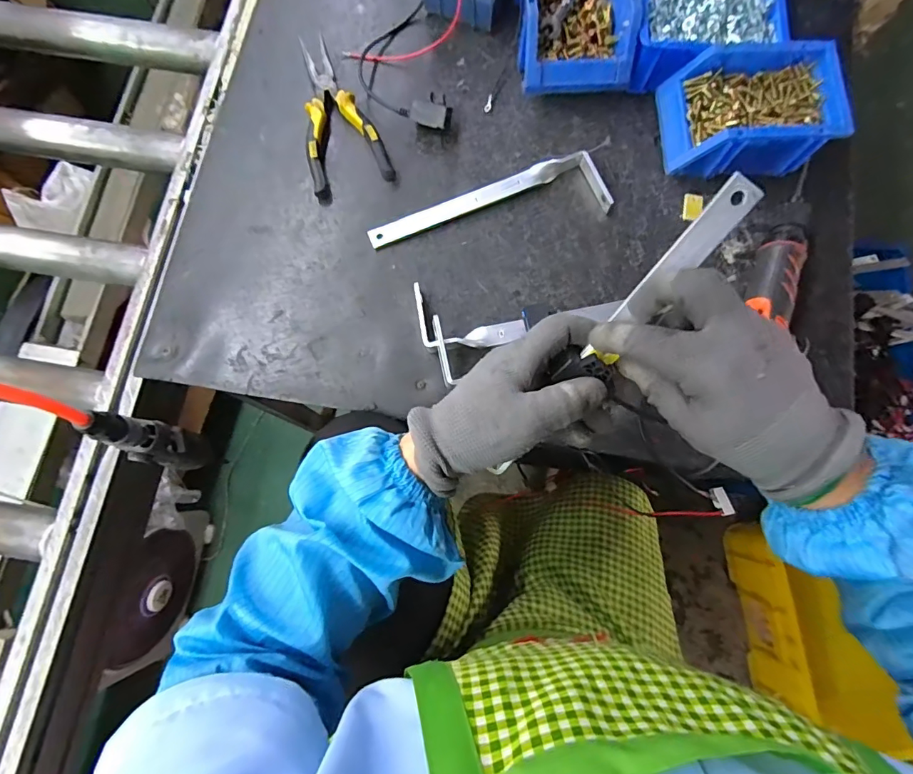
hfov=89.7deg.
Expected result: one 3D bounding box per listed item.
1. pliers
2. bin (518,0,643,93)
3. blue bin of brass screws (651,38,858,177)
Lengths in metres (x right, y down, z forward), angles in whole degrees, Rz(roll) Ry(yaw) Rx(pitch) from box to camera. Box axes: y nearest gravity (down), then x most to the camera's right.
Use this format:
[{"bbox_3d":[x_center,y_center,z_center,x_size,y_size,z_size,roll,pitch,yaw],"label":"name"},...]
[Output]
[{"bbox_3d":[-0.132,-0.301,0.501,0.085,0.019,0.180,-16,79,-2],"label":"pliers"},{"bbox_3d":[0.123,-0.411,0.494,0.113,0.081,0.180,-3,79,0],"label":"bin"},{"bbox_3d":[0.291,-0.272,0.466,0.150,0.072,0.118,-1,79,1],"label":"blue bin of brass screws"}]

